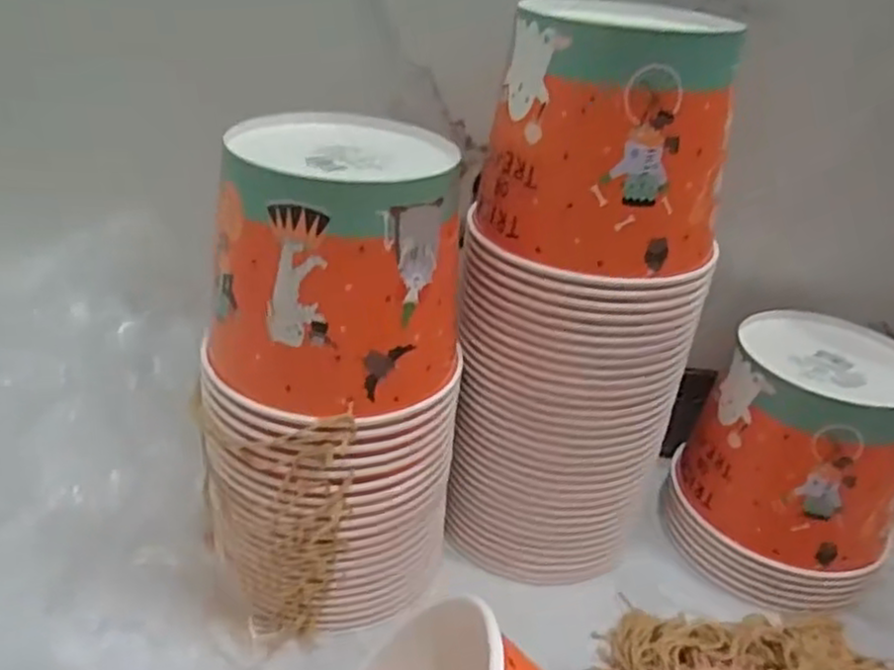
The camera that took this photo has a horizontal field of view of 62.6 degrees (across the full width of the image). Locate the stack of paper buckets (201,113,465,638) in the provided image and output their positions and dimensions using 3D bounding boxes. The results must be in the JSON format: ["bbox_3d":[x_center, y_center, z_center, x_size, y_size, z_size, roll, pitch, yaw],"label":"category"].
[{"bbox_3d":[-0.069,0.033,0.460,0.152,0.290,0.146,5,33,2],"label":"stack of paper buckets"}]

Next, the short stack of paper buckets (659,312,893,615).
[{"bbox_3d":[0.261,0.089,0.554,0.148,0.160,0.150,23,38,26],"label":"short stack of paper buckets"}]

